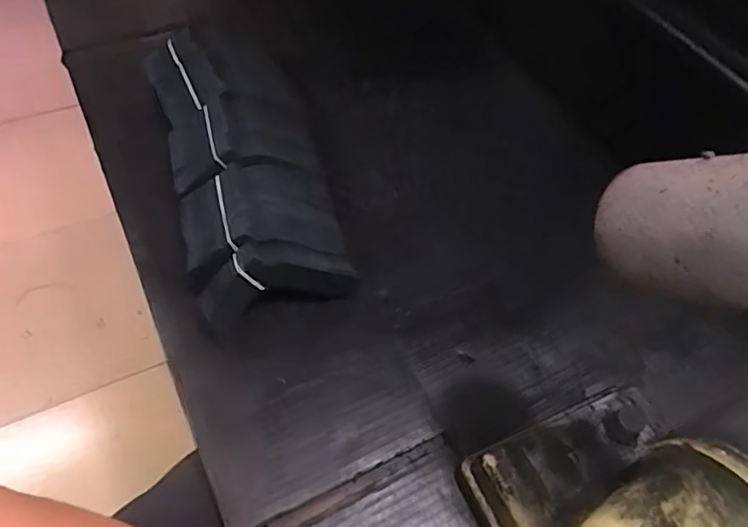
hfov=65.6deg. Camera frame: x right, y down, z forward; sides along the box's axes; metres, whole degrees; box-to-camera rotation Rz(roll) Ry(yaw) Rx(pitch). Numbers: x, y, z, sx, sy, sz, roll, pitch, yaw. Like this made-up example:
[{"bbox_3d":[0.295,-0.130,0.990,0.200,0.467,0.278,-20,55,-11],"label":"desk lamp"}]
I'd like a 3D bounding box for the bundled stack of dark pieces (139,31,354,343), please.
[{"bbox_3d":[-0.147,-0.121,0.651,0.163,0.084,0.387,-13,55,-14],"label":"bundled stack of dark pieces"}]

